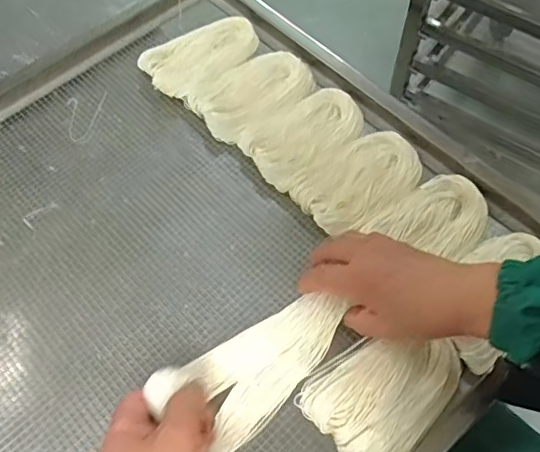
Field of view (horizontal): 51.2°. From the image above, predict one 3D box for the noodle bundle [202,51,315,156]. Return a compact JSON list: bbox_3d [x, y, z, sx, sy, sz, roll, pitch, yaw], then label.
[{"bbox_3d":[-0.016,-0.150,0.646,0.094,0.021,0.134,32,66,19],"label":"noodle bundle"}]

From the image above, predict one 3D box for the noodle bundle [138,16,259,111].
[{"bbox_3d":[-0.080,-0.207,0.676,0.089,0.030,0.142,33,66,19],"label":"noodle bundle"}]

